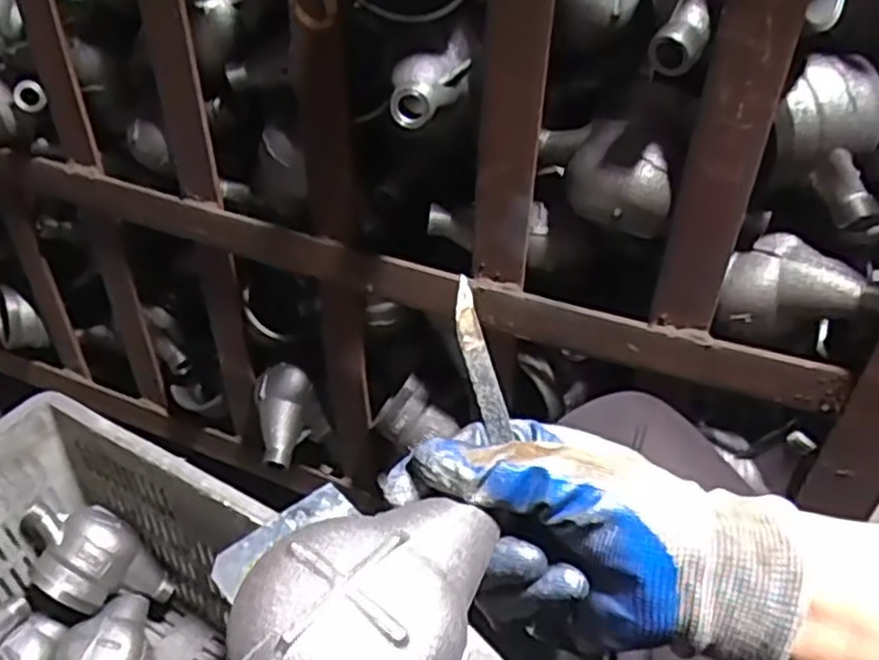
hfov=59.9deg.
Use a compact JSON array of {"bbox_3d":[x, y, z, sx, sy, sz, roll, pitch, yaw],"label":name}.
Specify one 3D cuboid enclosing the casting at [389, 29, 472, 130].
[{"bbox_3d":[-0.010,-0.150,0.468,0.039,0.036,0.063,25,61,26],"label":"casting"}]

